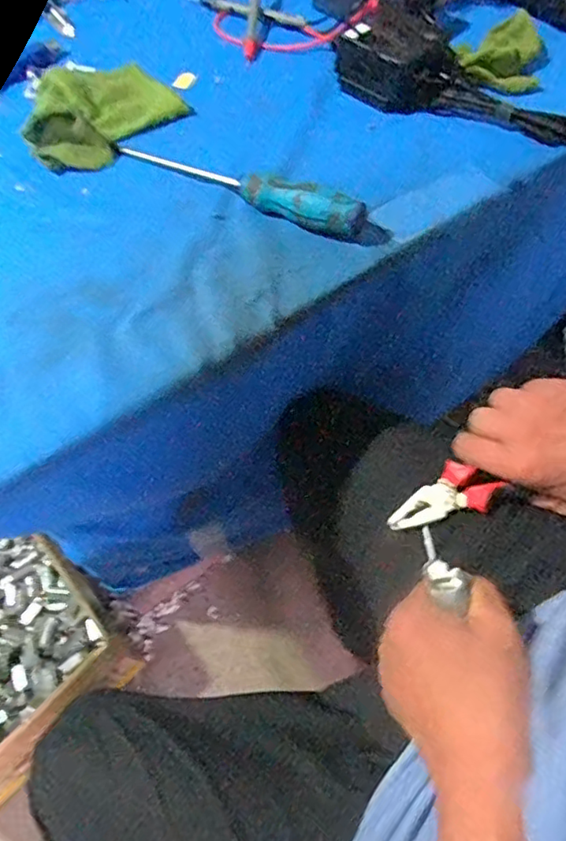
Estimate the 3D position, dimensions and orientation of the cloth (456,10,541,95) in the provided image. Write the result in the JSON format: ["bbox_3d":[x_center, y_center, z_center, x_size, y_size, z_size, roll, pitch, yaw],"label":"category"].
[{"bbox_3d":[0.227,-0.358,0.565,0.122,0.017,0.073,-40,87,-23],"label":"cloth"}]

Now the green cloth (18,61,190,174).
[{"bbox_3d":[-0.174,-0.295,0.523,0.147,0.041,0.134,-35,65,-19],"label":"green cloth"}]

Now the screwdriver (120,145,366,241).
[{"bbox_3d":[-0.039,-0.197,0.470,0.229,0.026,0.028,27,63,15],"label":"screwdriver"}]

